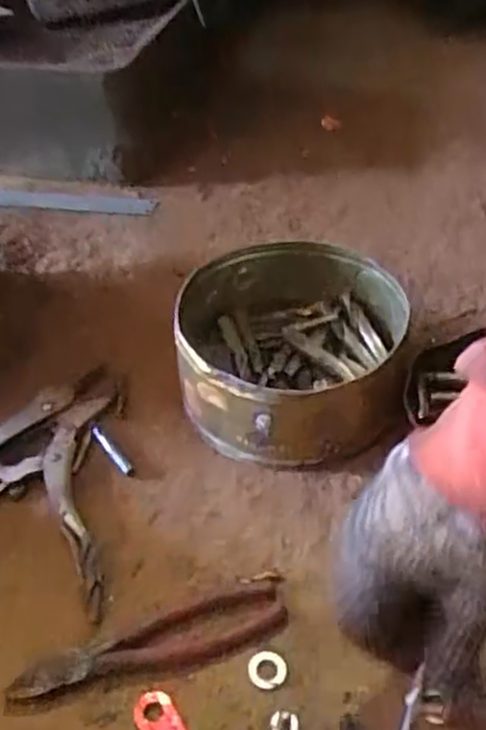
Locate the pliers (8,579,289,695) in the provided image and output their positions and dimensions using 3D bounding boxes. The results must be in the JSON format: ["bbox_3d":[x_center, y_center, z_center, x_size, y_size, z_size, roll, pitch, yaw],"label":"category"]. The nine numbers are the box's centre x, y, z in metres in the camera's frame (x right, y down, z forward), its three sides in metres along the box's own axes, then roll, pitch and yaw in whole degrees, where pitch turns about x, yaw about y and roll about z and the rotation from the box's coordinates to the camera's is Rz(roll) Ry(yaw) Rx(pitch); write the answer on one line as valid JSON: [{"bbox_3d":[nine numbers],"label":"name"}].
[{"bbox_3d":[-0.057,0.177,0.470,0.173,0.015,0.044,-17,45,-16],"label":"pliers"}]

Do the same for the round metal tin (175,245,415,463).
[{"bbox_3d":[0.042,-0.011,0.622,0.182,0.098,0.182,-1,42,1],"label":"round metal tin"}]

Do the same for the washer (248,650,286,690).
[{"bbox_3d":[0.015,0.192,0.469,0.024,0.004,0.023,-2,41,1],"label":"washer"}]

